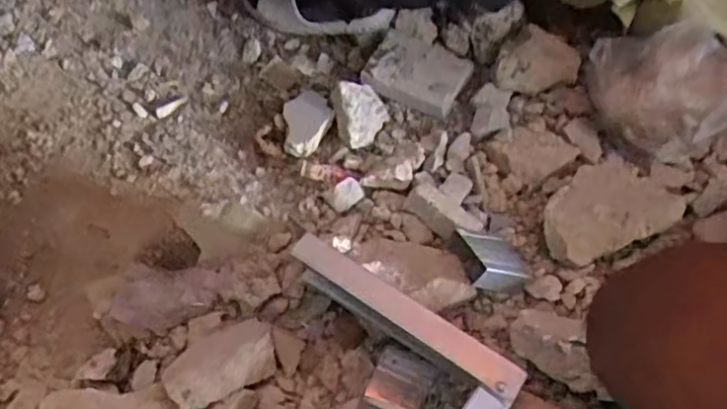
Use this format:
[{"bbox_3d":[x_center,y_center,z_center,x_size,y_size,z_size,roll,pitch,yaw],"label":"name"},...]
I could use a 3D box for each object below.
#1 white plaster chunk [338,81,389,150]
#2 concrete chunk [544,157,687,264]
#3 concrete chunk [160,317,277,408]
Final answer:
[{"bbox_3d":[0.000,-0.129,0.930,0.072,0.058,0.088,-9,63,-3],"label":"white plaster chunk"},{"bbox_3d":[0.309,0.006,0.816,0.174,0.049,0.118,-30,66,-13],"label":"concrete chunk"},{"bbox_3d":[-0.164,0.179,0.735,0.127,0.036,0.079,-23,64,-10],"label":"concrete chunk"}]

